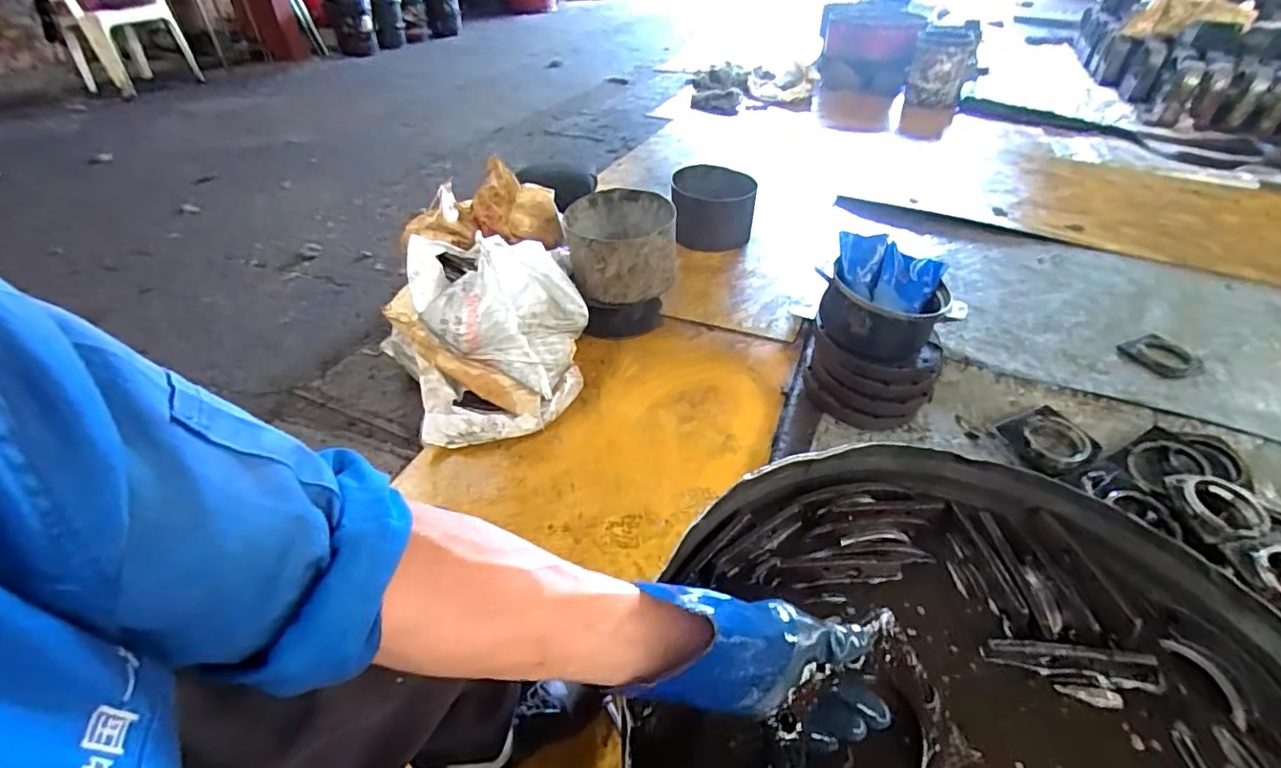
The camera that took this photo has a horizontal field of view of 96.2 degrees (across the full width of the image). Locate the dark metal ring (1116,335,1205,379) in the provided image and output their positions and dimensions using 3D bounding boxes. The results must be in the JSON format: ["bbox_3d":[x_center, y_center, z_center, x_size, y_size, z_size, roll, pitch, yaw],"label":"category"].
[{"bbox_3d":[1.339,-0.077,1.473,0.093,0.053,0.175,-26,48,-26],"label":"dark metal ring"}]

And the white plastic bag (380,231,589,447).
[{"bbox_3d":[-0.347,-0.115,1.322,0.447,0.291,0.439,-7,43,-8],"label":"white plastic bag"}]

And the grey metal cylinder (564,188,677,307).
[{"bbox_3d":[-0.049,-0.364,1.532,0.282,0.192,0.270,-7,41,-8],"label":"grey metal cylinder"}]

